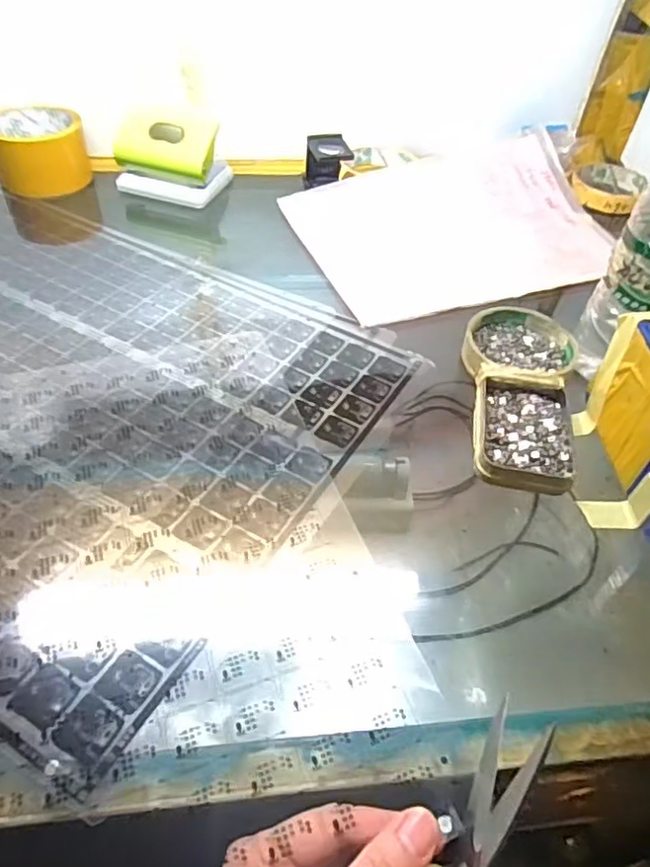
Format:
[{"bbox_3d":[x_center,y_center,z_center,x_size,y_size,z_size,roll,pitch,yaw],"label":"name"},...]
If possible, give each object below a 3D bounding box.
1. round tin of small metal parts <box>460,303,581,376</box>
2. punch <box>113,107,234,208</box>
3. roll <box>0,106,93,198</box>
[{"bbox_3d":[0.146,-0.067,0.455,0.084,0.015,0.077,2,47,-2],"label":"round tin of small metal parts"},{"bbox_3d":[-0.158,-0.289,0.610,0.103,0.074,0.072,16,48,11],"label":"punch"},{"bbox_3d":[-0.287,-0.285,0.602,0.089,0.054,0.088,-15,50,-18],"label":"roll"}]

